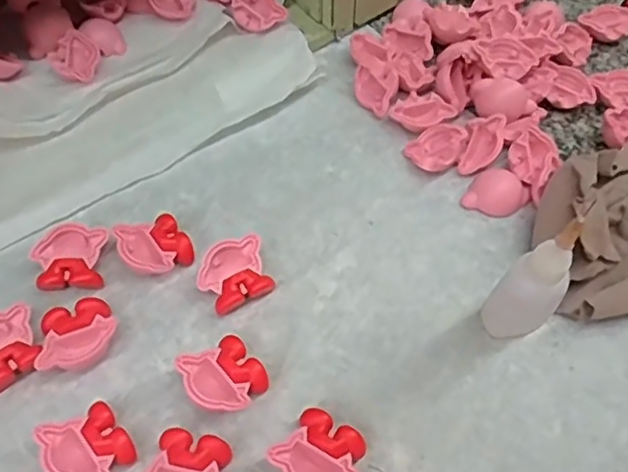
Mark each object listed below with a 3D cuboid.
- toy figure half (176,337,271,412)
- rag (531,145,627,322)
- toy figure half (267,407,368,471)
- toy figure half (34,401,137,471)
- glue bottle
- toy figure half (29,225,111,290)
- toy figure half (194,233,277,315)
[{"bbox_3d":[-0.042,0.066,0.285,0.032,0.017,0.034,-39,67,-22],"label":"toy figure half"},{"bbox_3d":[0.167,-0.005,0.320,0.090,0.036,0.085,-5,58,-5],"label":"rag"},{"bbox_3d":[0.003,0.095,0.267,0.034,0.017,0.033,34,63,18],"label":"toy figure half"},{"bbox_3d":[-0.098,0.092,0.268,0.032,0.016,0.033,-36,65,-21],"label":"toy figure half"},{"bbox_3d":[0.097,0.023,0.278,0.026,0.075,0.023,24,61,13],"label":"glue bottle"},{"bbox_3d":[-0.125,0.013,0.318,0.034,0.016,0.034,4,58,1],"label":"toy figure half"},{"bbox_3d":[-0.041,0.021,0.314,0.035,0.016,0.032,-20,61,-13],"label":"toy figure half"}]

